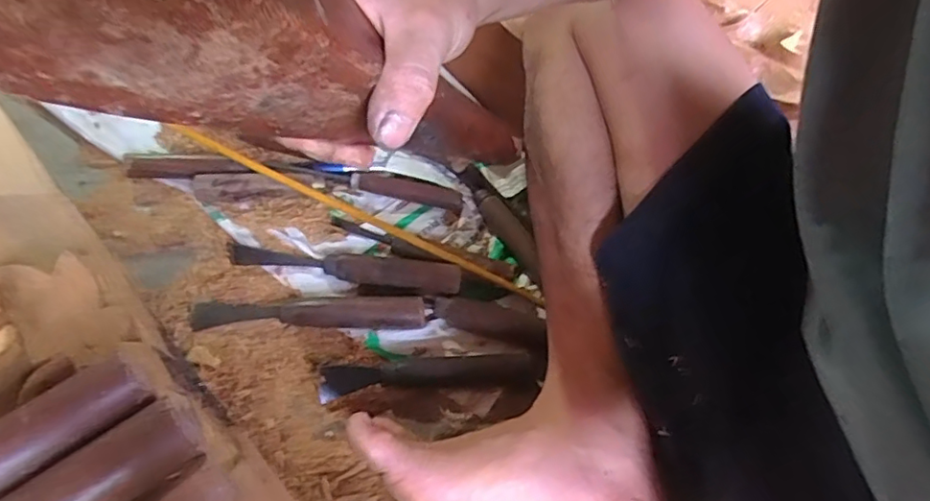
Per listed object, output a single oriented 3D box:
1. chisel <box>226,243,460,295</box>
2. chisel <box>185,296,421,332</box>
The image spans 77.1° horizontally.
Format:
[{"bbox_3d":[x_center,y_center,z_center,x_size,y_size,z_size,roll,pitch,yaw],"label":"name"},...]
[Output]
[{"bbox_3d":[-0.121,0.016,0.557,0.228,0.023,0.035,9,49,1],"label":"chisel"},{"bbox_3d":[-0.142,0.055,0.530,0.207,0.023,0.026,2,49,-5],"label":"chisel"}]

